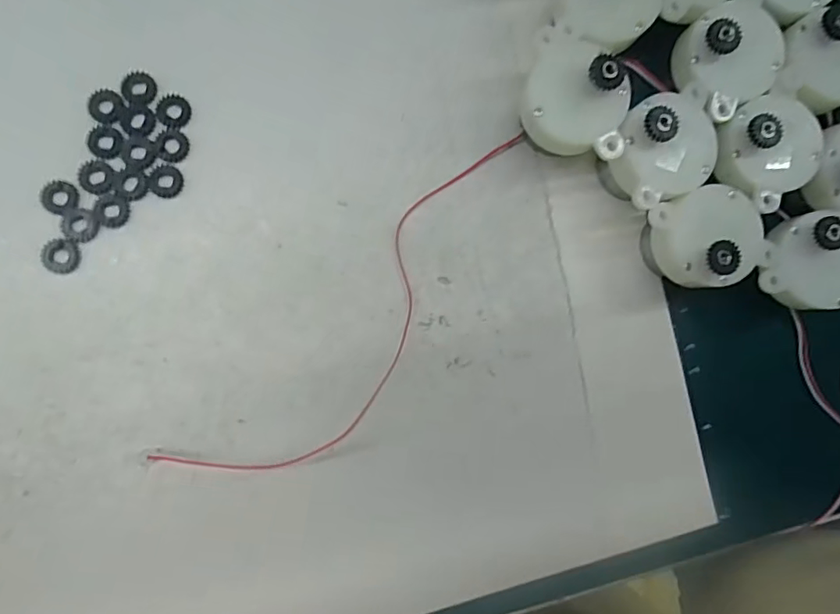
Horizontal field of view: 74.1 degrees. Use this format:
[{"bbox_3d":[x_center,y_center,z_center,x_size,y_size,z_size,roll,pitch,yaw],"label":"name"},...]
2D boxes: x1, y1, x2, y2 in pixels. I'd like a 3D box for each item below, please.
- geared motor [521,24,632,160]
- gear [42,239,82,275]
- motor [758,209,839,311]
[{"bbox_3d":[0.047,-0.066,0.181,0.033,0.032,0.036,8,86,-9],"label":"geared motor"},{"bbox_3d":[-0.110,-0.016,0.170,0.011,0.004,0.011,0,87,-9],"label":"gear"},{"bbox_3d":[0.132,-0.015,0.191,0.041,0.031,0.031,-3,88,-9],"label":"motor"}]

